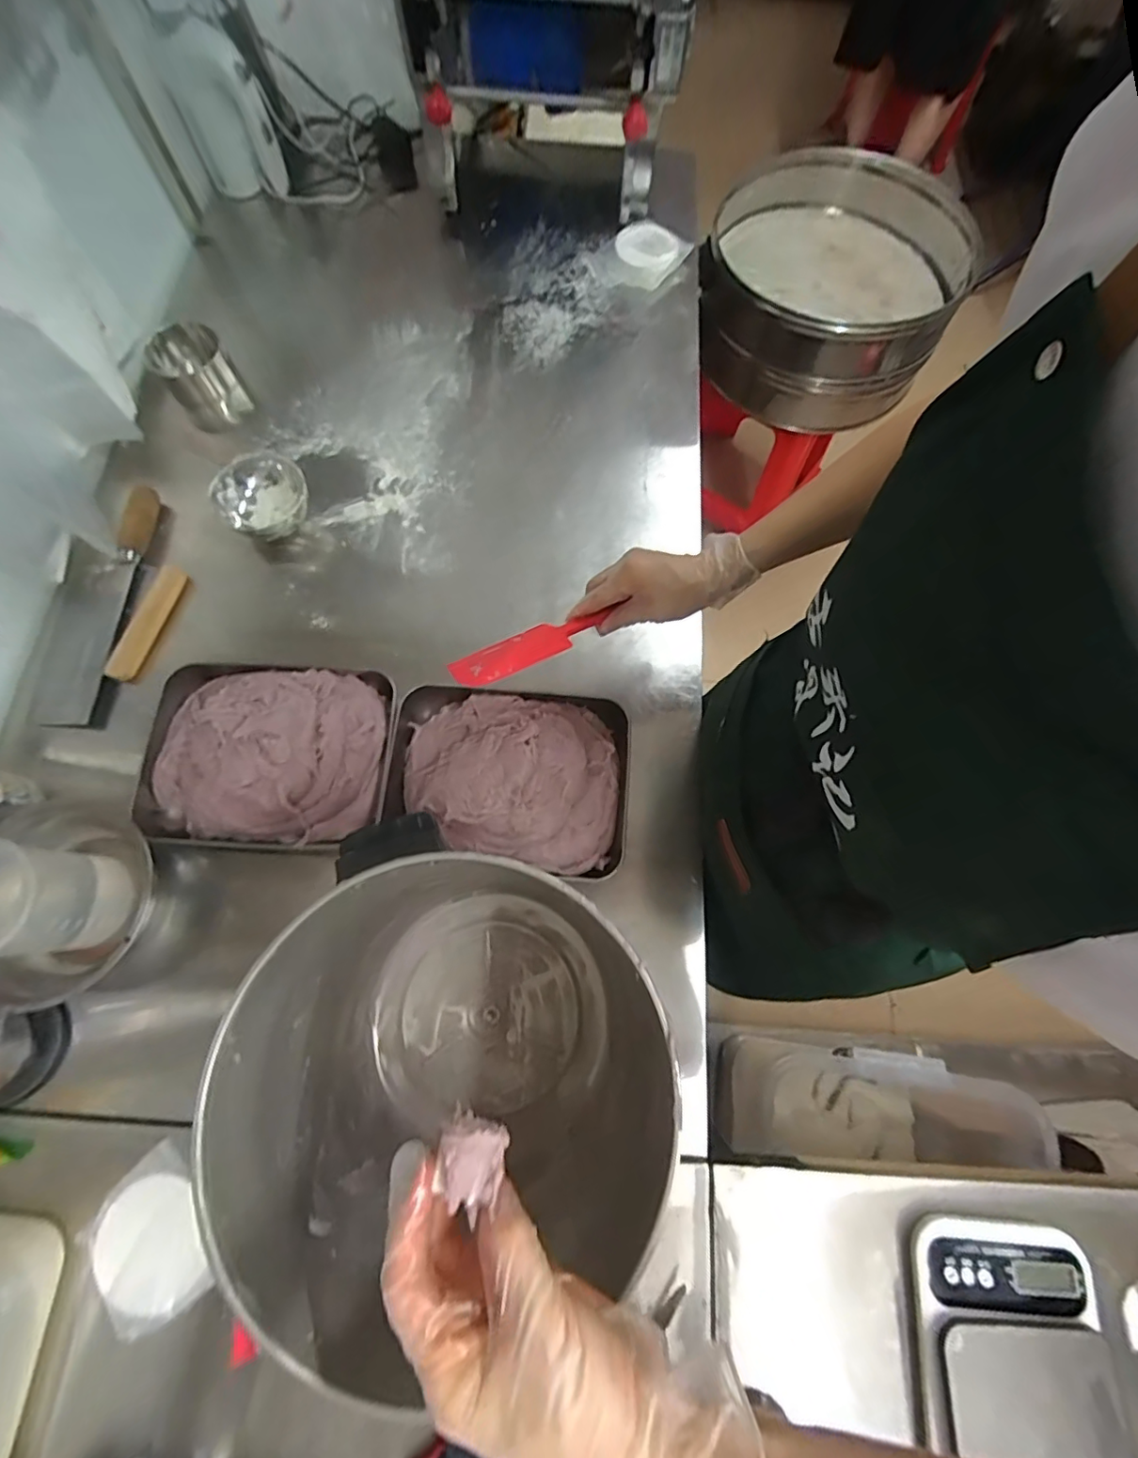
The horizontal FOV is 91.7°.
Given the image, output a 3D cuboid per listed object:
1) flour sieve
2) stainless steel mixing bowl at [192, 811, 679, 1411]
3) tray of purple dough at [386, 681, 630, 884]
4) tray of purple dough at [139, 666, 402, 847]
[{"bbox_3d":[0.521,-0.903,1.156,0.487,0.246,0.452,26,74,7],"label":"flour sieve"},{"bbox_3d":[-0.089,0.244,0.418,0.227,0.250,0.241,31,72,8],"label":"stainless steel mixing bowl"},{"bbox_3d":[-0.065,0.050,0.582,0.255,0.066,0.190,7,71,0],"label":"tray of purple dough"},{"bbox_3d":[-0.327,0.020,0.577,0.254,0.080,0.193,2,71,-2],"label":"tray of purple dough"}]

